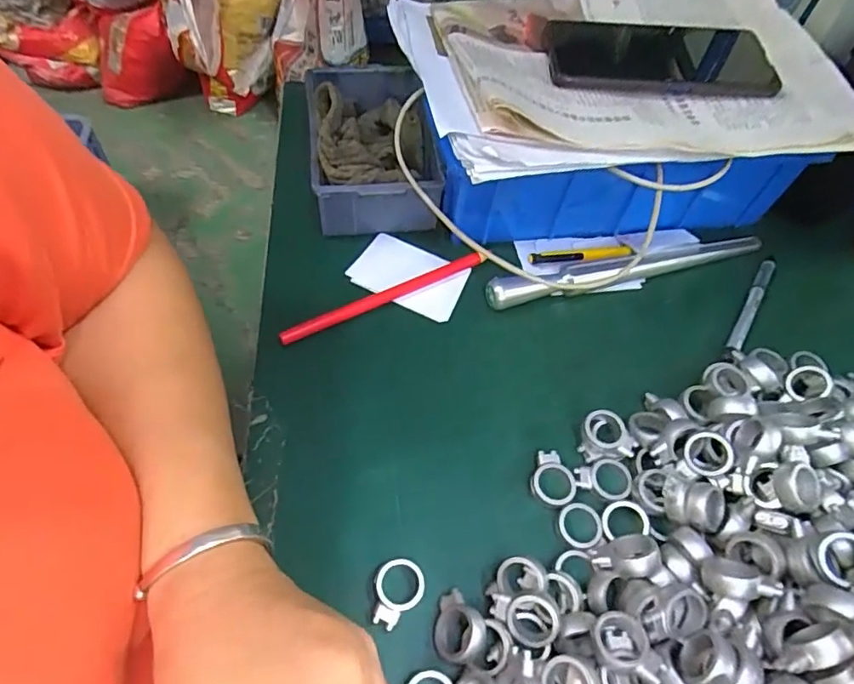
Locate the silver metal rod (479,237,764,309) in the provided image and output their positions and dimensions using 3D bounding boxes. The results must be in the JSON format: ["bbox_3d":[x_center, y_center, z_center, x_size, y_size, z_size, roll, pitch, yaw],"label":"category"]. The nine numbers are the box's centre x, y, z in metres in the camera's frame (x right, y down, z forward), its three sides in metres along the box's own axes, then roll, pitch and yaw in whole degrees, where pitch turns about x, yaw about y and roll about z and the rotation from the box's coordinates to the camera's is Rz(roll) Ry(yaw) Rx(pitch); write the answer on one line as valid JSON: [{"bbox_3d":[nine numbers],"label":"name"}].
[{"bbox_3d":[0.156,-0.055,0.417,0.231,0.021,0.019,-12,59,-11],"label":"silver metal rod"}]

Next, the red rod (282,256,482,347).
[{"bbox_3d":[-0.030,-0.034,0.396,0.160,0.012,0.010,-24,62,-18],"label":"red rod"}]

